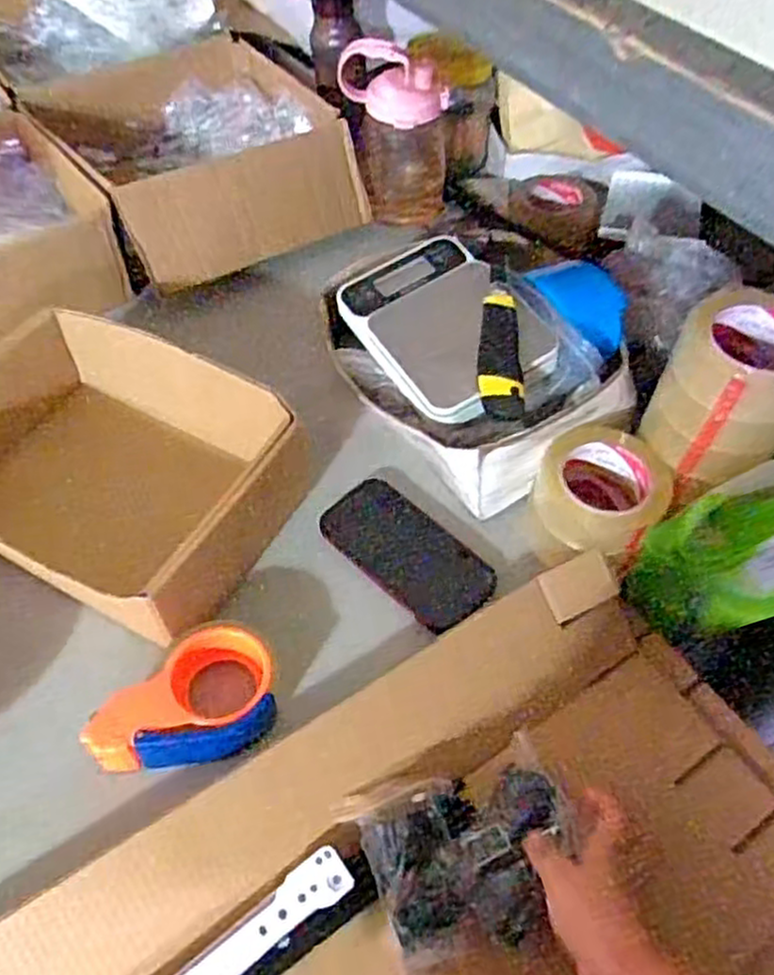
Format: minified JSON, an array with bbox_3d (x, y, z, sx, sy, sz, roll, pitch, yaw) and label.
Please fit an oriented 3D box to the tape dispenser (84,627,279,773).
[{"bbox_3d":[-0.156,0.168,0.578,0.144,0.054,0.087,-19,56,-16],"label":"tape dispenser"}]

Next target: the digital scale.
[{"bbox_3d":[0.054,-0.166,0.742,0.149,0.031,0.222,-30,58,-11],"label":"digital scale"}]

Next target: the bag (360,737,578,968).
[{"bbox_3d":[0.066,0.261,0.543,0.147,0.030,0.113,-17,55,-15],"label":"bag"}]

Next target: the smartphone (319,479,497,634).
[{"bbox_3d":[0.017,0.059,0.687,0.163,0.014,0.076,37,60,23],"label":"smartphone"}]

